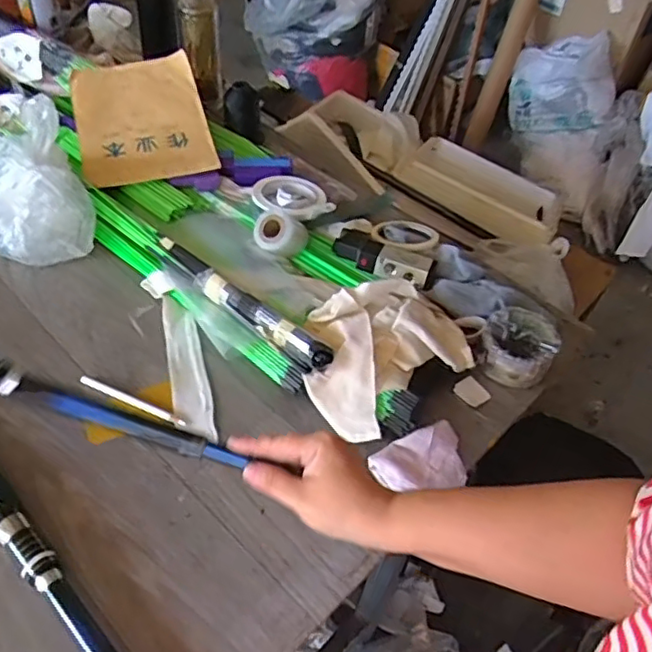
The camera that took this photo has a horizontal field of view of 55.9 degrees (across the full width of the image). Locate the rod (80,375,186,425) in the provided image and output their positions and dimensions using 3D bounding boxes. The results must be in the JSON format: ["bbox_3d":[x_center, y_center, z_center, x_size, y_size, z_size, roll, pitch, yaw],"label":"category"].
[{"bbox_3d":[-0.203,0.079,0.647,0.128,0.010,0.011,22,49,13],"label":"rod"}]

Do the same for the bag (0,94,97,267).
[{"bbox_3d":[-0.393,-0.184,0.803,0.137,0.118,0.191,-20,53,-23],"label":"bag"}]

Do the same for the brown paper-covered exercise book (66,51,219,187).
[{"bbox_3d":[-0.272,-0.301,0.910,0.184,0.027,0.240,-13,64,-10],"label":"brown paper-covered exercise book"}]

